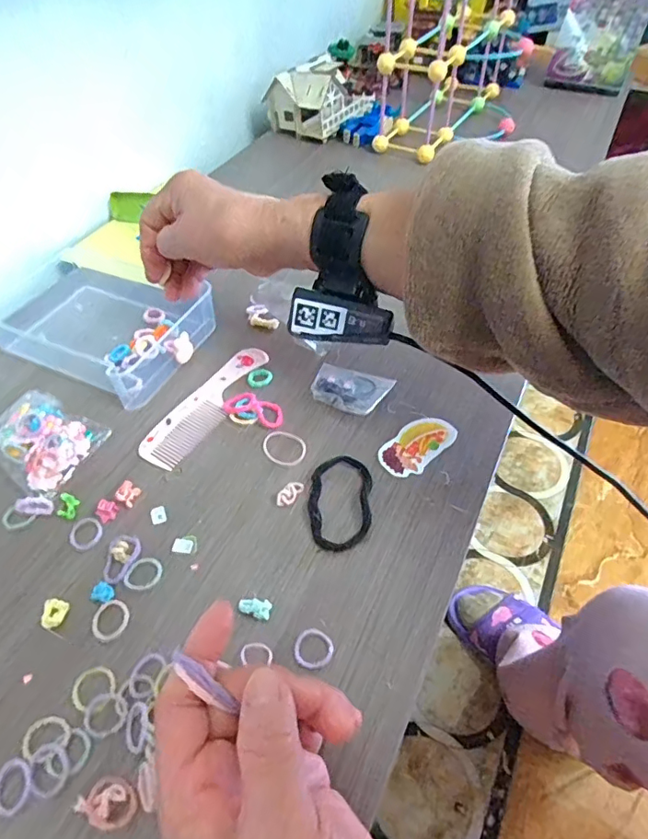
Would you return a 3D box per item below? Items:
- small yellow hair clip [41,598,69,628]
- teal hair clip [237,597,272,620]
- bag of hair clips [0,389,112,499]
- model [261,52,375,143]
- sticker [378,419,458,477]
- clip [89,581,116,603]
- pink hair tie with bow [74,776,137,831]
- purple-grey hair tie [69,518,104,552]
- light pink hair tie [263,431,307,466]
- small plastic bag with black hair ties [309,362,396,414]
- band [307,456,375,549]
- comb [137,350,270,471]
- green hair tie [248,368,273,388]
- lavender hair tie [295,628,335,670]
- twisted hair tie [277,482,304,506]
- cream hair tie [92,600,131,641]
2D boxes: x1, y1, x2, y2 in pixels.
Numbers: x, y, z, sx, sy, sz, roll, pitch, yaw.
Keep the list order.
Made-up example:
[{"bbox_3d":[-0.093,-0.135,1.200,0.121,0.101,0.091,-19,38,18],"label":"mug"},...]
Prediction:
[{"bbox_3d":[-0.158,0.114,0.304,0.014,0.005,0.017,-7,50,-6],"label":"small yellow hair clip"},{"bbox_3d":[-0.041,0.111,0.305,0.019,0.007,0.011,8,50,7],"label":"teal hair clip"},{"bbox_3d":[-0.209,0.014,0.376,0.081,0.021,0.060,22,53,18],"label":"bag of hair clips"},{"bbox_3d":[-0.005,-0.471,0.749,0.098,0.067,0.147,26,55,21],"label":"model"},{"bbox_3d":[0.070,0.018,0.384,0.034,0.004,0.065,36,58,27],"label":"sticker"},{"bbox_3d":[-0.133,0.104,0.311,0.014,0.004,0.011,16,51,13],"label":"clip"},{"bbox_3d":[-0.102,0.180,0.243,0.026,0.008,0.018,23,54,19],"label":"pink hair tie with bow"},{"bbox_3d":[-0.156,0.074,0.337,0.024,0.004,0.021,35,58,26],"label":"purple-grey hair tie"},{"bbox_3d":[-0.029,0.021,0.384,0.033,0.004,0.030,25,54,20],"label":"light pink hair tie"},{"bbox_3d":[0.019,-0.025,0.410,0.059,0.018,0.052,22,53,18],"label":"small plastic bag with black hair ties"},{"bbox_3d":[0.011,0.055,0.348,0.041,0.011,0.068,5,50,4],"label":"band"},{"bbox_3d":[-0.090,-0.013,0.409,0.038,0.006,0.130,28,55,22],"label":"comb"},{"bbox_3d":[-0.053,-0.035,0.429,0.019,0.006,0.018,0,50,0],"label":"green hair tie"},{"bbox_3d":[-0.006,0.129,0.291,0.022,0.004,0.021,0,50,0],"label":"lavender hair tie"},{"bbox_3d":[-0.023,0.051,0.355,0.009,0.007,0.022,30,56,23],"label":"twisted hair tie"},{"bbox_3d":[-0.125,0.116,0.301,0.022,0.004,0.021,0,50,0],"label":"cream hair tie"}]

